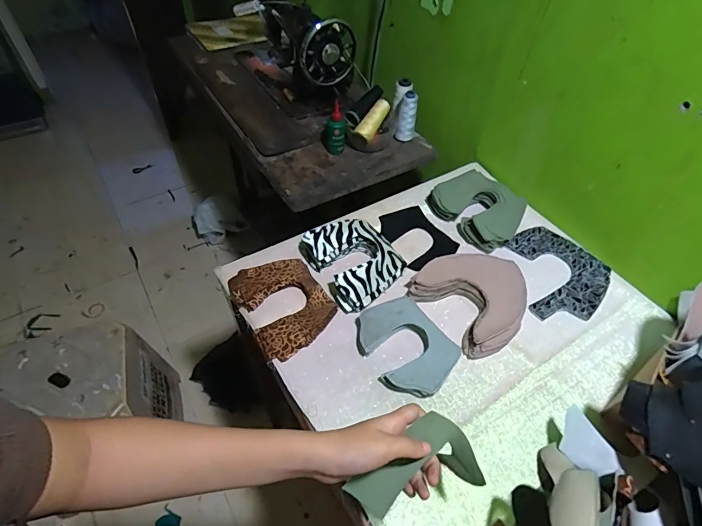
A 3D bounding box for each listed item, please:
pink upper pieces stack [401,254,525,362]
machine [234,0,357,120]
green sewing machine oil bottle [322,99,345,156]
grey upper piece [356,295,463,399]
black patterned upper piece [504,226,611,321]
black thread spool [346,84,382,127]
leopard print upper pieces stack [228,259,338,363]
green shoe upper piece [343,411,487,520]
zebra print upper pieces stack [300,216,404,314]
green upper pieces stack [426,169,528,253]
[{"bbox_3d":[0.212,0.054,0.688,0.173,0.039,0.176,-28,58,-24],"label":"pink upper pieces stack"},{"bbox_3d":[-0.166,-0.551,1.034,0.149,0.221,0.402,-25,57,-22],"label":"machine"},{"bbox_3d":[-0.038,-0.301,0.916,0.050,0.109,0.045,-3,51,-6],"label":"green sewing machine oil bottle"},{"bbox_3d":[0.082,0.126,0.621,0.118,0.027,0.155,-29,58,-24],"label":"grey upper piece"},{"bbox_3d":[0.359,0.019,0.736,0.184,0.008,0.181,-36,62,-24],"label":"black patterned upper piece"},{"bbox_3d":[0.033,-0.363,0.941,0.032,0.031,0.124,35,77,22],"label":"black thread spool"},{"bbox_3d":[-0.110,0.064,0.671,0.130,0.023,0.170,-27,57,-23],"label":"leopard print upper pieces stack"},{"bbox_3d":[0.066,0.206,0.397,0.125,0.072,0.069,-24,56,-21],"label":"green shoe upper piece"},{"bbox_3d":[0.005,-0.006,0.714,0.133,0.049,0.167,-28,58,-24],"label":"zebra print upper pieces stack"},{"bbox_3d":[0.250,-0.110,0.804,0.173,0.049,0.142,36,58,23],"label":"green upper pieces stack"}]

